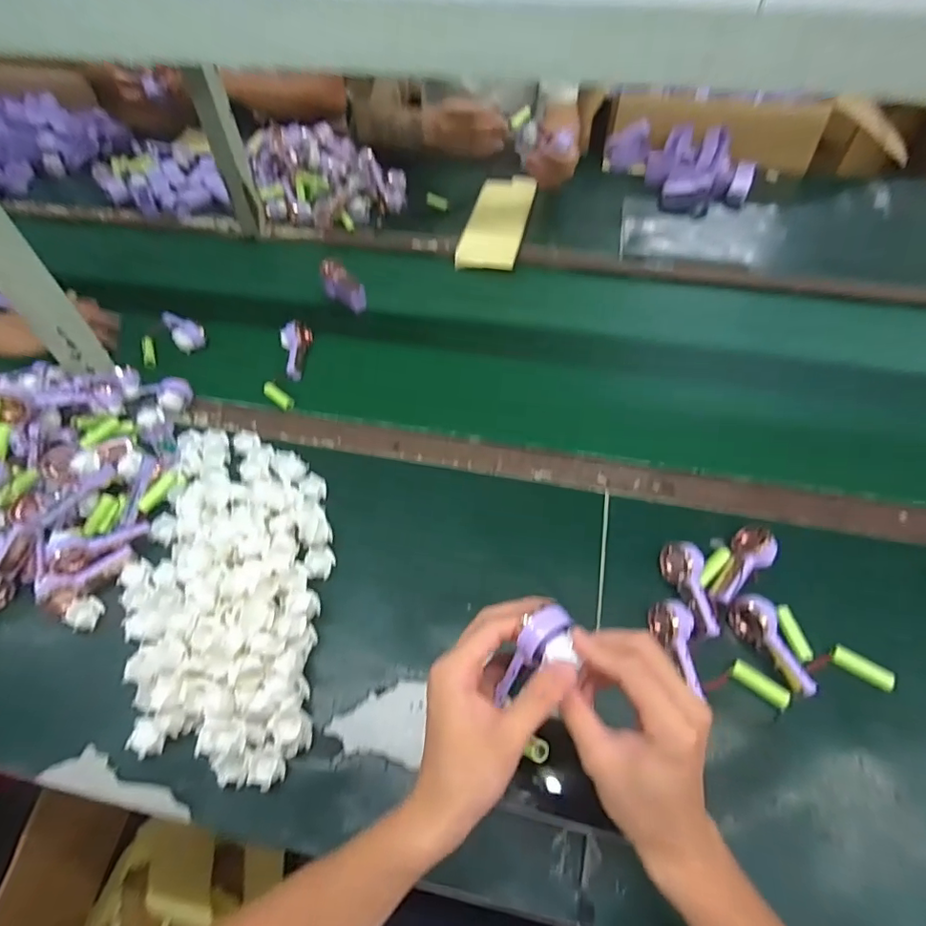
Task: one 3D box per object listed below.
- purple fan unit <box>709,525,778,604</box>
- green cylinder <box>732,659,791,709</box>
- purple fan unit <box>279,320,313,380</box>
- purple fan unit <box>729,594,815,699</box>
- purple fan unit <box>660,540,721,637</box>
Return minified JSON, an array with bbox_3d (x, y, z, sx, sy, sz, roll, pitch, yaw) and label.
[{"bbox_3d":[0.288,0.103,0.549,0.092,0.026,0.040,-38,63,-23],"label":"purple fan unit"},{"bbox_3d":[0.276,0.205,0.493,0.051,0.012,0.018,34,62,22],"label":"green cylinder"},{"bbox_3d":[-0.247,-0.168,0.777,0.040,0.039,0.102,0,70,0],"label":"purple fan unit"},{"bbox_3d":[0.297,0.169,0.503,0.035,0.034,0.095,-24,58,-16],"label":"purple fan unit"},{"bbox_3d":[0.230,0.126,0.536,0.032,0.037,0.094,-6,55,-4],"label":"purple fan unit"}]

